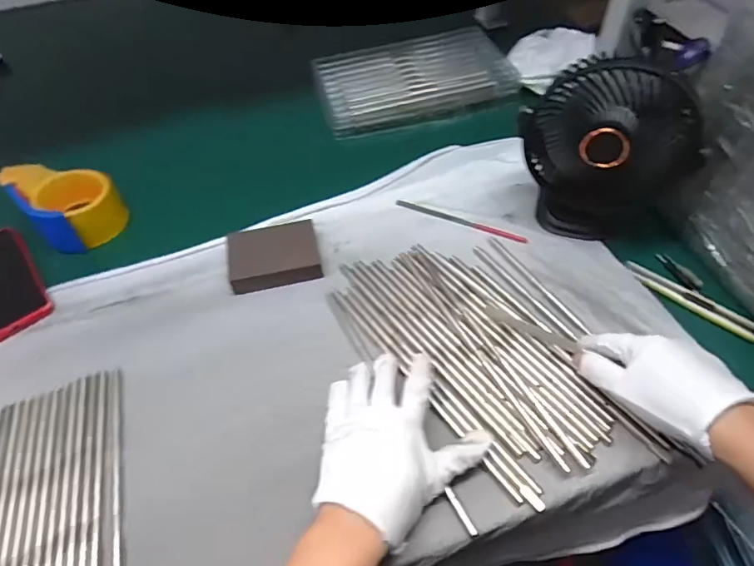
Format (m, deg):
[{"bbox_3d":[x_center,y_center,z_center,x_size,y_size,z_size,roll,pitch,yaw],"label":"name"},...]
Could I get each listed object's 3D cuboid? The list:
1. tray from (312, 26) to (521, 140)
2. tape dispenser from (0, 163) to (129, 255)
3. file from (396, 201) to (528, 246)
[{"bbox_3d":[0.054,-0.305,0.700,0.276,0.029,0.157,-12,63,-5],"label":"tray"},{"bbox_3d":[-0.365,-0.093,0.568,0.102,0.068,0.097,37,62,26],"label":"tape dispenser"},{"bbox_3d":[0.098,-0.074,0.559,0.160,0.008,0.010,22,54,17],"label":"file"}]

